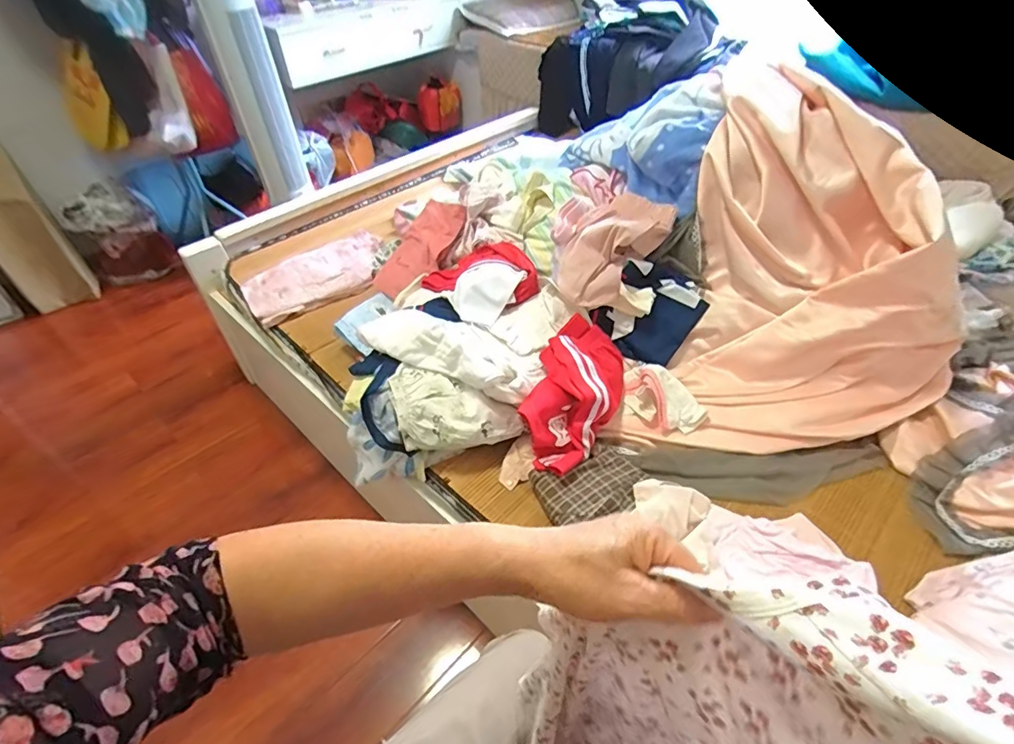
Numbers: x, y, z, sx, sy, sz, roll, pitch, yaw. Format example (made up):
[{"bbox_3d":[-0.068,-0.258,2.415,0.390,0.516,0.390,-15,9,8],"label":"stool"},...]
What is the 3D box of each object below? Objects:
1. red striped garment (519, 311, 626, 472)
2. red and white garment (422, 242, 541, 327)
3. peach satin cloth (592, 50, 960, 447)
[{"bbox_3d":[0.113,0.044,0.881,0.142,0.130,0.268,17,48,21],"label":"red striped garment"},{"bbox_3d":[-0.049,-0.183,0.999,0.170,0.069,0.178,-29,48,-23],"label":"red and white garment"},{"bbox_3d":[0.481,-0.172,0.885,0.540,0.441,0.427,-2,44,4],"label":"peach satin cloth"}]

